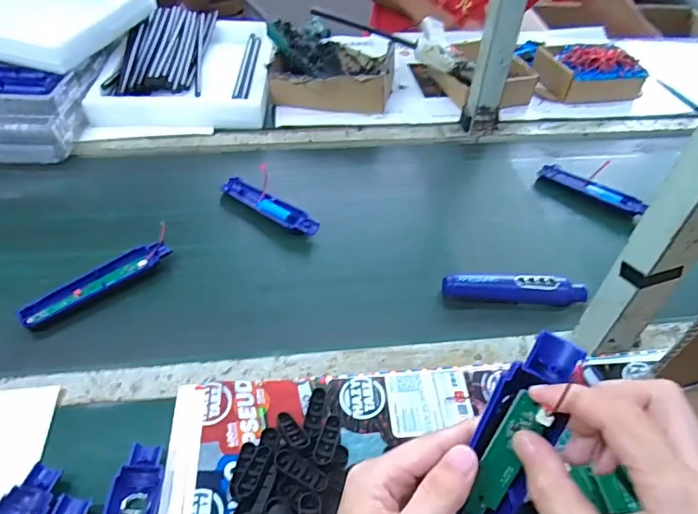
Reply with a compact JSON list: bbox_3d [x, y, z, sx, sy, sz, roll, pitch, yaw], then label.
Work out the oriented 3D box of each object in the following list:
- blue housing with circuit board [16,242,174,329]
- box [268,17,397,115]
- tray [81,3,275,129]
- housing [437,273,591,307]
[{"bbox_3d":[-0.294,0.028,0.578,0.170,0.015,0.034,-31,56,-32],"label":"blue housing with circuit board"},{"bbox_3d":[-0.029,-0.357,0.921,0.227,0.098,0.217,7,47,-1],"label":"box"},{"bbox_3d":[-0.290,-0.367,0.926,0.284,0.081,0.371,1,45,-6],"label":"tray"},{"bbox_3d":[0.197,0.038,0.588,0.168,0.024,0.033,5,45,-2],"label":"housing"}]

